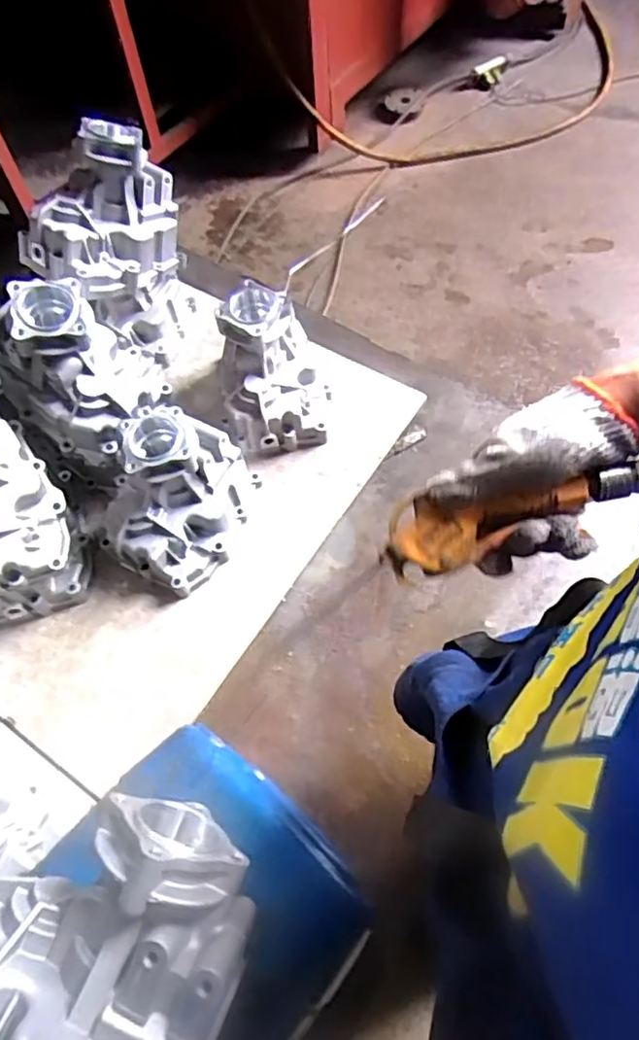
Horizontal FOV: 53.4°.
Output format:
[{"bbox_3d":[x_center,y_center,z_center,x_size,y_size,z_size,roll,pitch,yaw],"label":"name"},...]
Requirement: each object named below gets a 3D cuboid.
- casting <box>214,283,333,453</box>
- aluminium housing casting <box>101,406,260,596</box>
[{"bbox_3d":[-0.074,-0.240,1.008,0.171,0.199,0.202,-4,62,2],"label":"casting"},{"bbox_3d":[-0.215,-0.037,0.917,0.173,0.201,0.216,15,64,12],"label":"aluminium housing casting"}]

